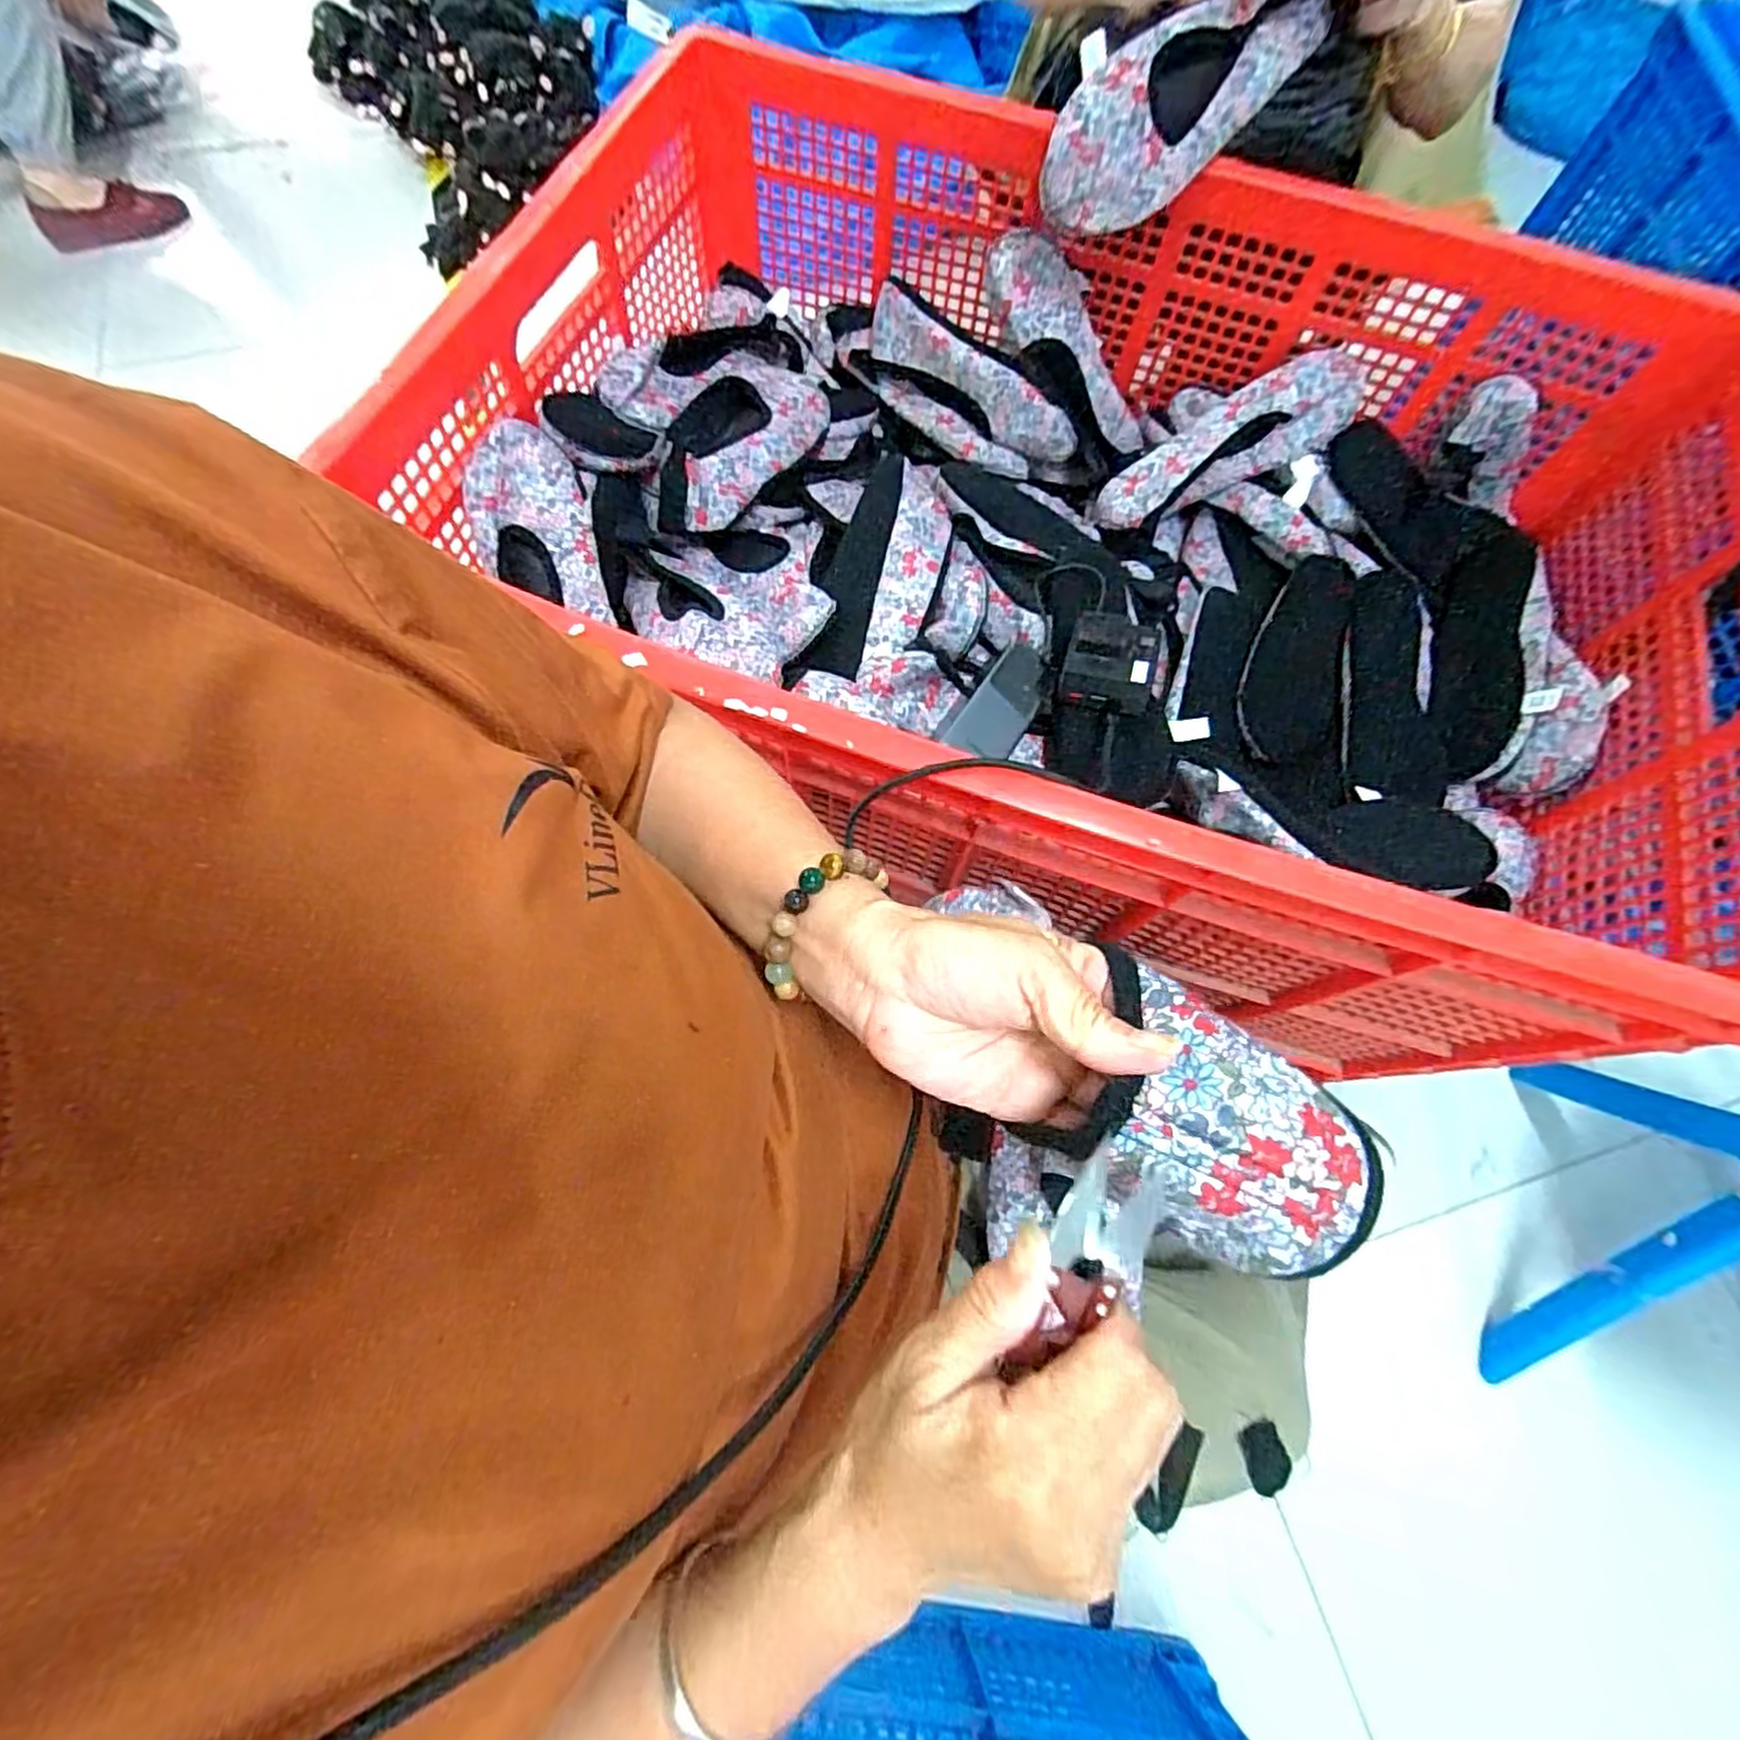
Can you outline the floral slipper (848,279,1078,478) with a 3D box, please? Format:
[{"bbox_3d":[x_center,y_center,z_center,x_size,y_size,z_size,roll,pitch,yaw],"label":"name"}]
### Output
[{"bbox_3d":[0.093,-0.510,0.787,0.255,0.092,0.059,37,72,11],"label":"floral slipper"}]

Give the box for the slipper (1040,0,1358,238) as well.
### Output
[{"bbox_3d":[0.249,-0.623,0.594,0.241,0.093,0.070,-35,74,3],"label":"slipper"}]

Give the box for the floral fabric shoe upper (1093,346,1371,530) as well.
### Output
[{"bbox_3d":[0.374,-0.442,0.765,0.277,0.073,0.067,-25,71,11],"label":"floral fabric shoe upper"}]

